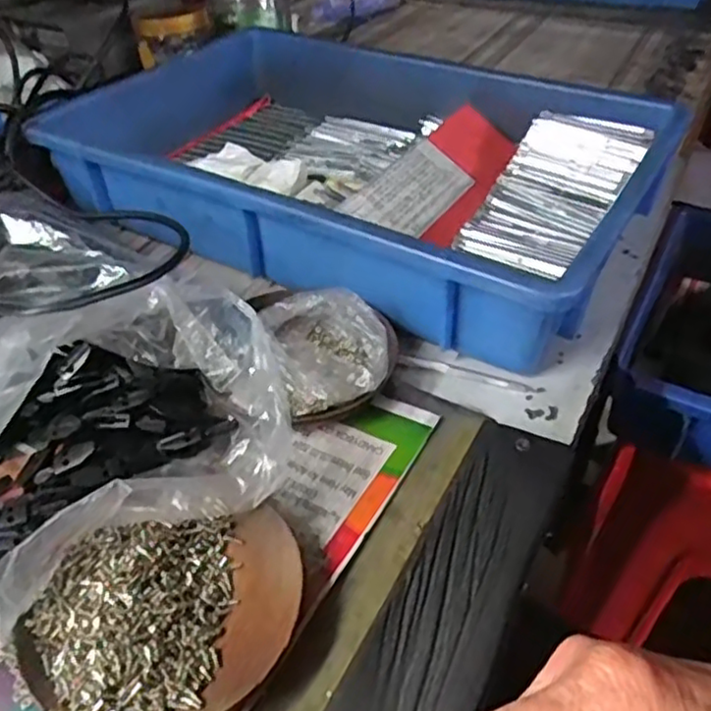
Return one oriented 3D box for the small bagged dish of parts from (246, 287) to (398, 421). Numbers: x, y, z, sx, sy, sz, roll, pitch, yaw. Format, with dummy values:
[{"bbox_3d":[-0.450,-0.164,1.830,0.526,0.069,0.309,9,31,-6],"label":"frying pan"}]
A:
[{"bbox_3d":[-0.013,-0.002,0.395,0.070,0.043,0.078,-12,43,-13],"label":"small bagged dish of parts"}]

